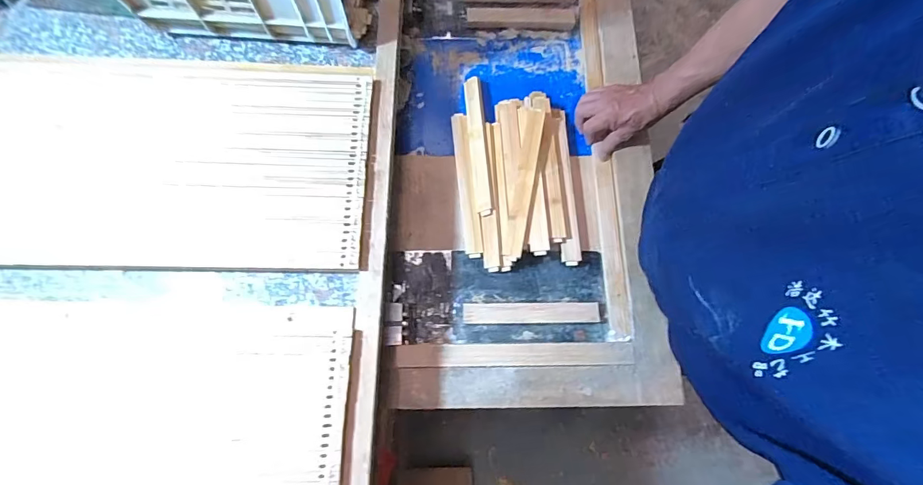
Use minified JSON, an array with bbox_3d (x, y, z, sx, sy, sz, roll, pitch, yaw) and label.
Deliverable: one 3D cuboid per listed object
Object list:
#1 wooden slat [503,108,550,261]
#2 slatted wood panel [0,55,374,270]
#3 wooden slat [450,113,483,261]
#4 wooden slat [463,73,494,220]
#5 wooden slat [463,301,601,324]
[{"bbox_3d":[0.102,-0.101,0.646,0.037,0.012,0.256,10,75,11],"label":"wooden slat"},{"bbox_3d":[-0.471,-0.119,0.536,0.677,0.021,0.303,0,75,-2],"label":"slatted wood panel"},{"bbox_3d":[0.007,-0.100,0.670,0.028,0.014,0.249,-6,76,-3],"label":"wooden slat"},{"bbox_3d":[0.027,-0.167,0.678,0.030,0.010,0.251,-8,74,9],"label":"wooden slat"},{"bbox_3d":[0.108,0.108,0.623,0.206,0.015,0.032,0,75,-2],"label":"wooden slat"}]

